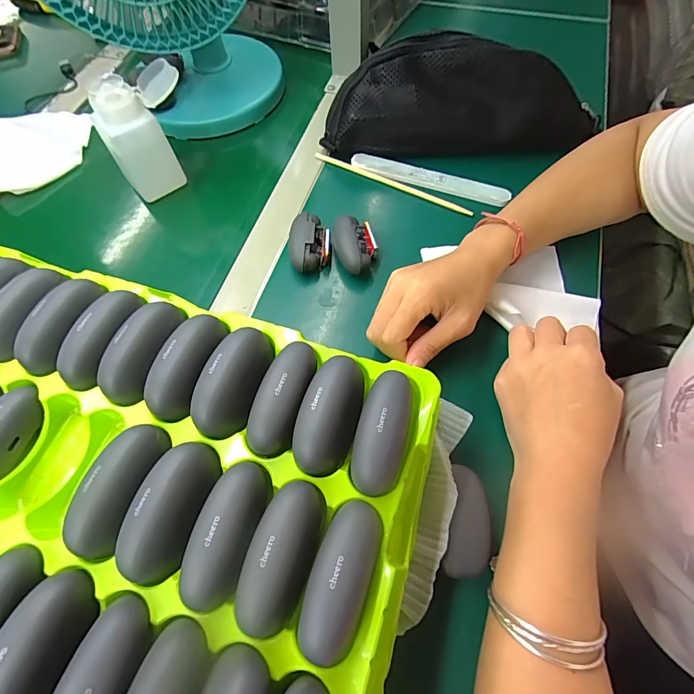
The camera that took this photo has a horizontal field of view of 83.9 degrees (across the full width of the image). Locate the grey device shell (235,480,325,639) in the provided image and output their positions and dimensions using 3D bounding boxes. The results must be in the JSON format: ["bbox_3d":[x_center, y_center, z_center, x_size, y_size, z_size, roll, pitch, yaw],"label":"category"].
[{"bbox_3d":[-0.031,0.098,0.183,0.028,0.018,0.066,14,66,10],"label":"grey device shell"}]

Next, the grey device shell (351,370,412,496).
[{"bbox_3d":[0.019,0.043,0.208,0.026,0.019,0.065,12,66,8],"label":"grey device shell"}]

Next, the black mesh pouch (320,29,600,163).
[{"bbox_3d":[0.125,-0.265,0.417,0.296,0.092,0.072,-4,64,1],"label":"black mesh pouch"}]

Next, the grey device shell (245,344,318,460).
[{"bbox_3d":[-0.036,0.025,0.219,0.025,0.020,0.068,15,66,10],"label":"grey device shell"}]

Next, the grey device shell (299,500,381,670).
[{"bbox_3d":[-0.002,0.105,0.178,0.026,0.019,0.067,18,67,11],"label":"grey device shell"}]

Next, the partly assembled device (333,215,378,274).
[{"bbox_3d":[0.009,-0.094,0.371,0.039,0.031,0.057,-6,64,0],"label":"partly assembled device"}]

